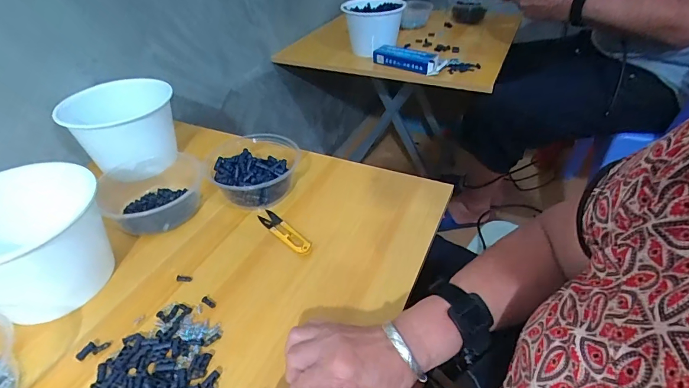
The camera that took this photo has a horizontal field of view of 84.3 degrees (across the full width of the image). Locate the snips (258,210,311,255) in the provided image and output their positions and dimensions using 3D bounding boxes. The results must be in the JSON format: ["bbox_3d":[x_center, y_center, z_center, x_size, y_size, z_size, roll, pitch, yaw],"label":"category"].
[{"bbox_3d":[-0.077,0.046,0.489,0.100,0.006,0.023,32,50,34],"label":"snips"}]

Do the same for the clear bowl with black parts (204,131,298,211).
[{"bbox_3d":[-0.127,-0.031,0.548,0.104,0.042,0.135,3,40,5],"label":"clear bowl with black parts"}]

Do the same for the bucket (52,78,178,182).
[{"bbox_3d":[-0.329,-0.100,0.580,0.117,0.118,0.117,-1,40,0],"label":"bucket"}]

